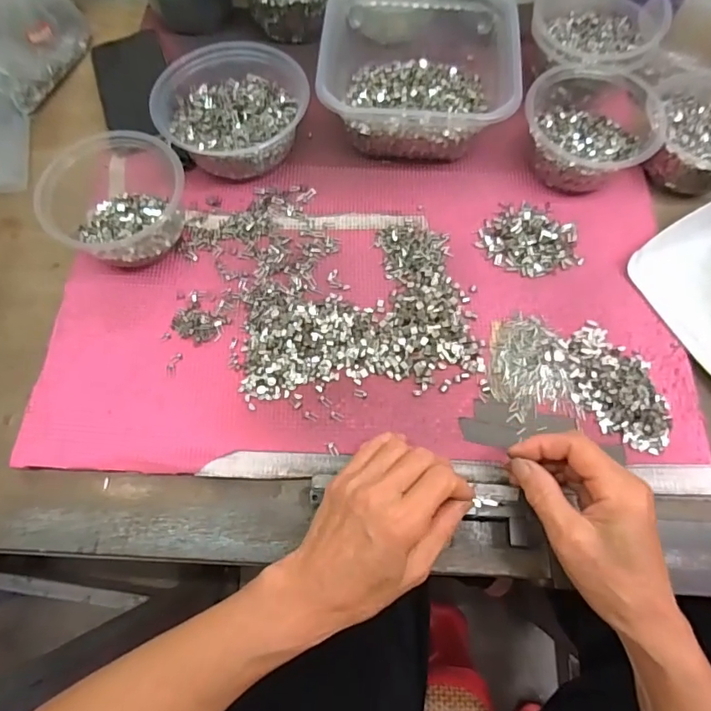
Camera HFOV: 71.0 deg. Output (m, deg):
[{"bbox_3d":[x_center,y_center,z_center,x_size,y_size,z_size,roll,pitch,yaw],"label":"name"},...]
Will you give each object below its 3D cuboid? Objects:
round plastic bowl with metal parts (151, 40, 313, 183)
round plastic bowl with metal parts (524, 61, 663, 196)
[{"bbox_3d":[-0.112,-0.227,0.461,0.128,0.067,0.112,-42,75,-14],"label":"round plastic bowl with metal parts"},{"bbox_3d":[0.213,-0.208,0.458,0.117,0.056,0.118,0,70,0],"label":"round plastic bowl with metal parts"}]

